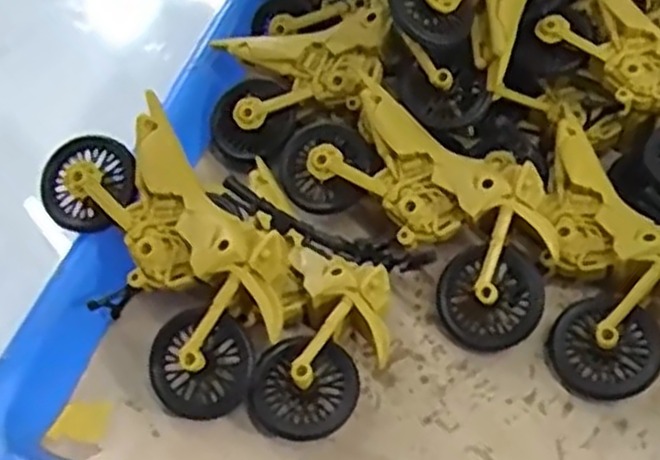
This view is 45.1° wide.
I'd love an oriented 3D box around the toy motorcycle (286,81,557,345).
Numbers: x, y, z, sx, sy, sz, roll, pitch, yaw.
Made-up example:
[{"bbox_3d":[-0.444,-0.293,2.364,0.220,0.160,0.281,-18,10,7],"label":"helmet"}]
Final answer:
[{"bbox_3d":[0.035,-0.008,0.316,0.122,0.044,0.061,37,64,24],"label":"toy motorcycle"}]

